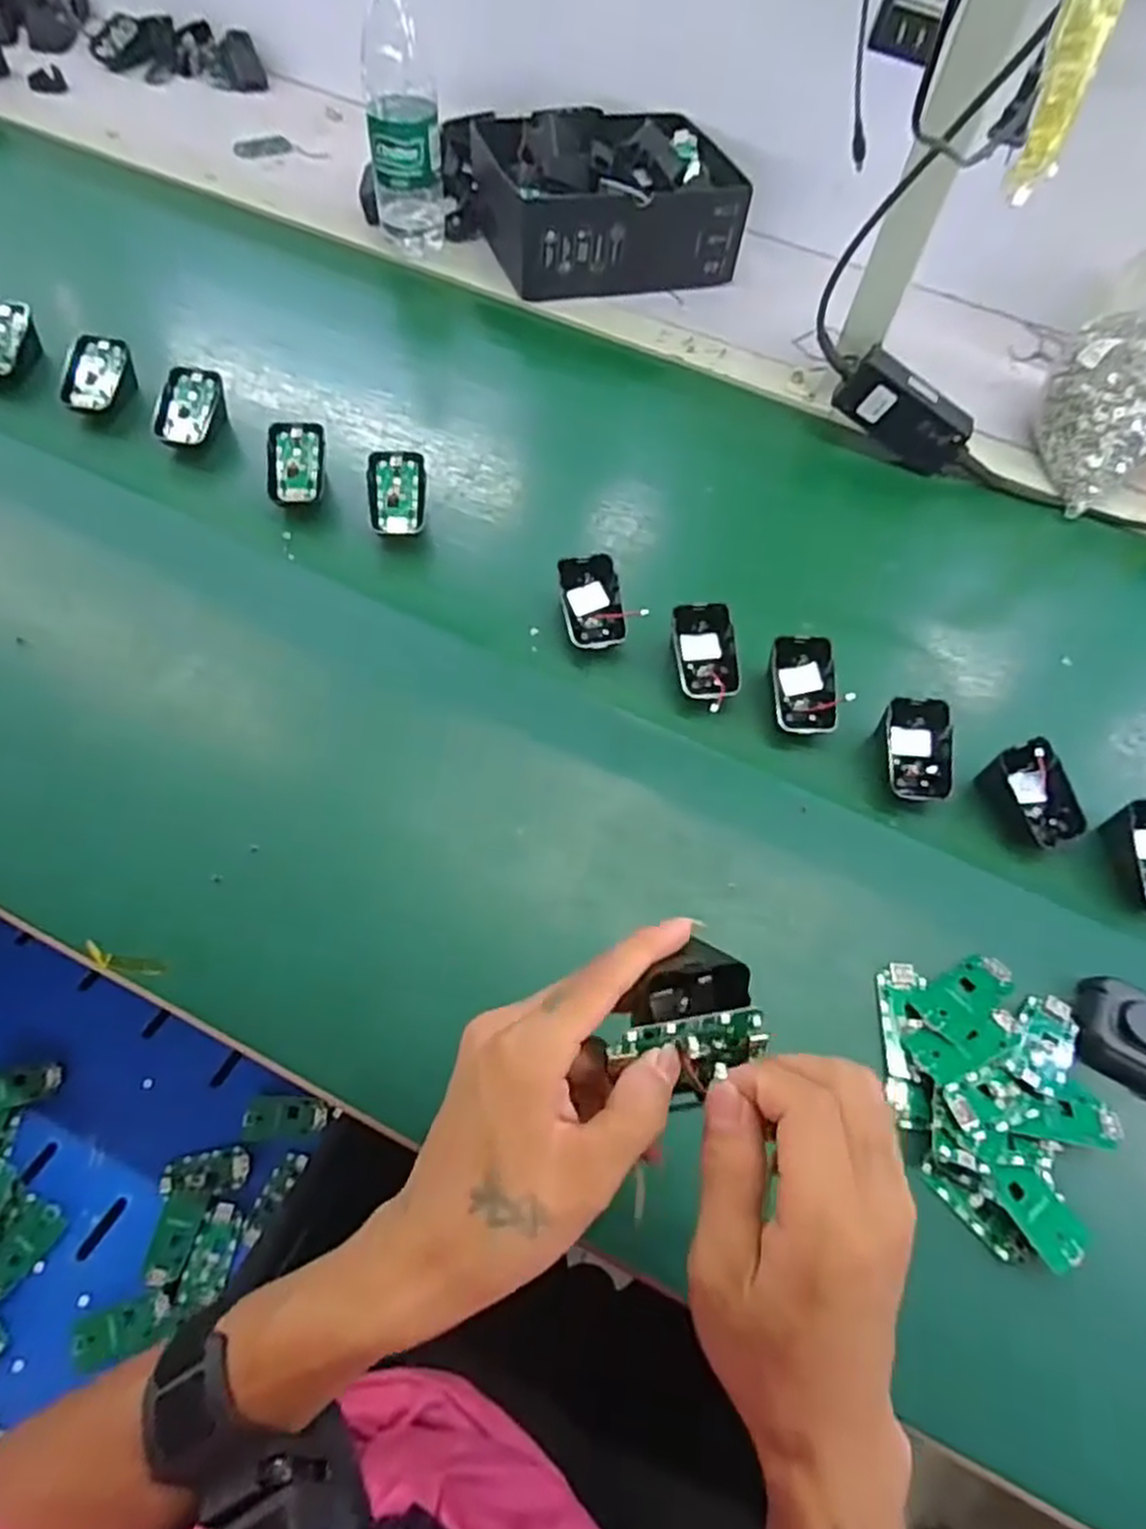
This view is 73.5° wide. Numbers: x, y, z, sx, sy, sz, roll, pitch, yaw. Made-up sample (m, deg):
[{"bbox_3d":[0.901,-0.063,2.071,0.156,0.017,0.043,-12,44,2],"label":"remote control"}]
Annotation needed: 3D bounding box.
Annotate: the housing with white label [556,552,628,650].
[{"bbox_3d":[0.014,-0.118,0.558,0.043,0.015,0.066,-8,89,-4],"label":"housing with white label"}]

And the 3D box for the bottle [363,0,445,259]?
[{"bbox_3d":[-0.159,-0.599,0.716,0.066,0.233,0.061,-8,61,-8],"label":"bottle"}]

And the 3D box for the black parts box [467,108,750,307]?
[{"bbox_3d":[0.041,-0.582,0.794,0.254,0.095,0.180,-17,63,-13],"label":"black parts box"}]

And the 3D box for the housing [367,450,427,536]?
[{"bbox_3d":[-0.138,-0.210,0.604,0.043,0.025,0.069,1,79,-12],"label":"housing"}]

